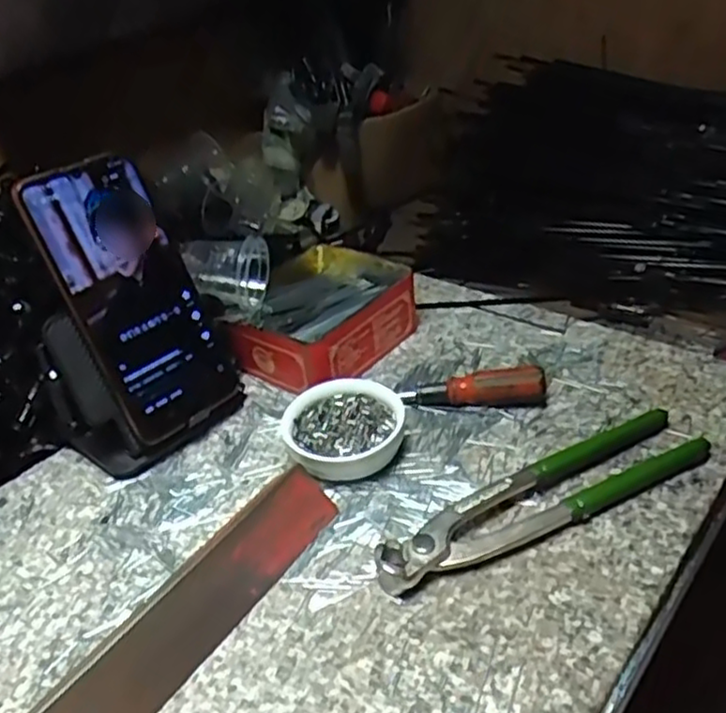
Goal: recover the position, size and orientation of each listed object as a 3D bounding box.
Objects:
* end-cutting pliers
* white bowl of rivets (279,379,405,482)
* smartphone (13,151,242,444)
[{"bbox_3d":[0.097,0.075,0.383,0.196,0.017,0.038,-20,37,-20],"label":"end-cutting pliers"},{"bbox_3d":[-0.012,0.047,0.432,0.071,0.027,0.067,-4,34,3],"label":"white bowl of rivets"},{"bbox_3d":[-0.135,-0.038,0.437,0.082,0.164,0.007,-34,18,-36],"label":"smartphone"}]

